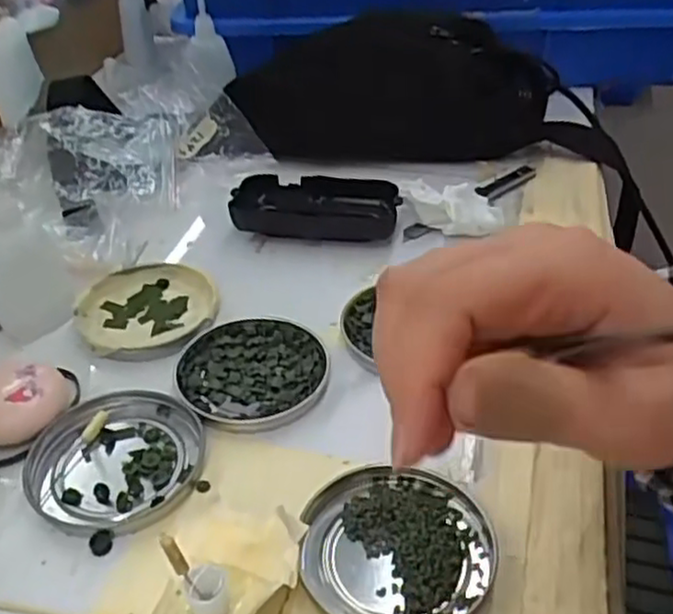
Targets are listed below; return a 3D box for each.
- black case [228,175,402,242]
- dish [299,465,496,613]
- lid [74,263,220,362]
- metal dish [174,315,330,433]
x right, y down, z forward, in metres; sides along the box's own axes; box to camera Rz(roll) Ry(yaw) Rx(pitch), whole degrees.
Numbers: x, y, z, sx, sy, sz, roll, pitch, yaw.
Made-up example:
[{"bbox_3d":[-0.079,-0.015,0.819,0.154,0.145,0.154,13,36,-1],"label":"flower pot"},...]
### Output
[{"bbox_3d":[-0.014,-0.067,0.498,0.110,0.026,0.050,4,38,5],"label":"black case"},{"bbox_3d":[0.025,0.098,0.297,0.076,0.009,0.073,0,38,0],"label":"dish"},{"bbox_3d":[-0.111,0.001,0.429,0.078,0.015,0.076,0,38,0],"label":"lid"},{"bbox_3d":[-0.044,0.034,0.382,0.077,0.009,0.078,0,38,0],"label":"metal dish"}]

